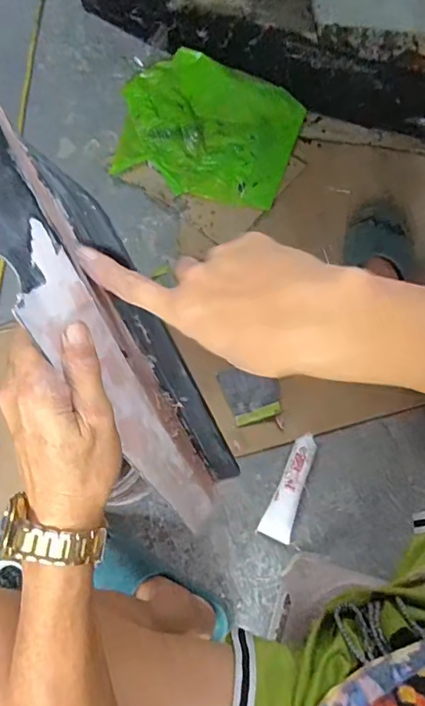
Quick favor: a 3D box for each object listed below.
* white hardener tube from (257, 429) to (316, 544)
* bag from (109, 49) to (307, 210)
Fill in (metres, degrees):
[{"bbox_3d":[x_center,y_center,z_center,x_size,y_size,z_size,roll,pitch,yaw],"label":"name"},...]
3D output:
[{"bbox_3d":[0.128,0.212,0.756,0.045,0.025,0.168,24,75,9],"label":"white hardener tube"},{"bbox_3d":[-0.023,-0.461,0.979,0.385,0.049,0.295,19,74,7],"label":"bag"}]

